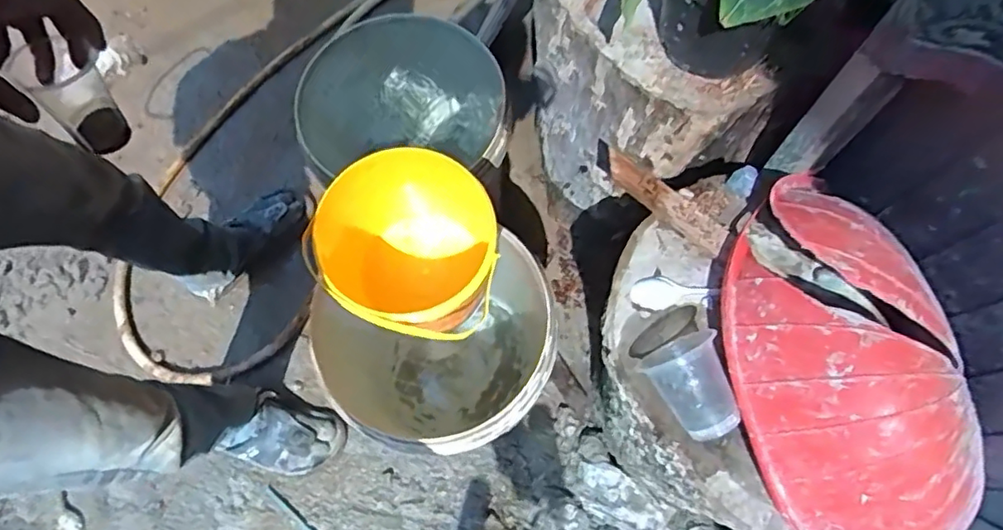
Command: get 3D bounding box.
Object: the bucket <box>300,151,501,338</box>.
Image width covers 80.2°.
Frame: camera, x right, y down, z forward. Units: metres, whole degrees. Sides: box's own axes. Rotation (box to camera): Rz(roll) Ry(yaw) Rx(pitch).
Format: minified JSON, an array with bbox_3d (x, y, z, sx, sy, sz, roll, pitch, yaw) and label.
[{"bbox_3d":[-0.104,0.005,0.706,0.195,0.204,0.200,0,72,1],"label":"bucket"}]

